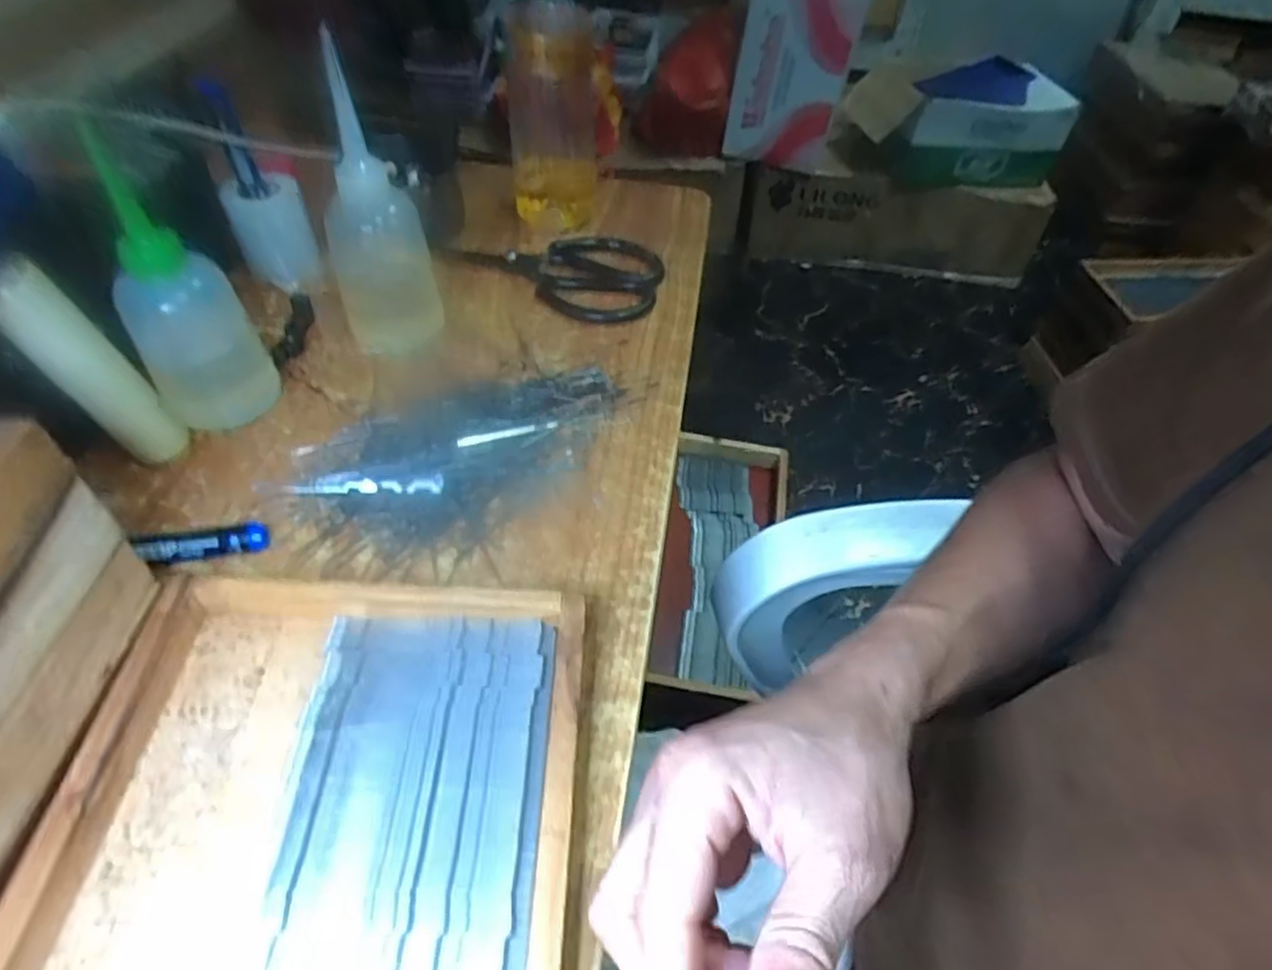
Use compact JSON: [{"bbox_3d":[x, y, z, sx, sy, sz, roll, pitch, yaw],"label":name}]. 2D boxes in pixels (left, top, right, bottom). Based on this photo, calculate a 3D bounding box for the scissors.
[{"bbox_3d":[-0.061,-0.175,0.559,0.163,0.017,0.110,14,50,8],"label":"scissors"}]

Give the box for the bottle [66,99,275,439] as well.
[{"bbox_3d":[-0.251,-0.100,0.393,0.052,0.153,0.049,-13,51,-14],"label":"bottle"}]

